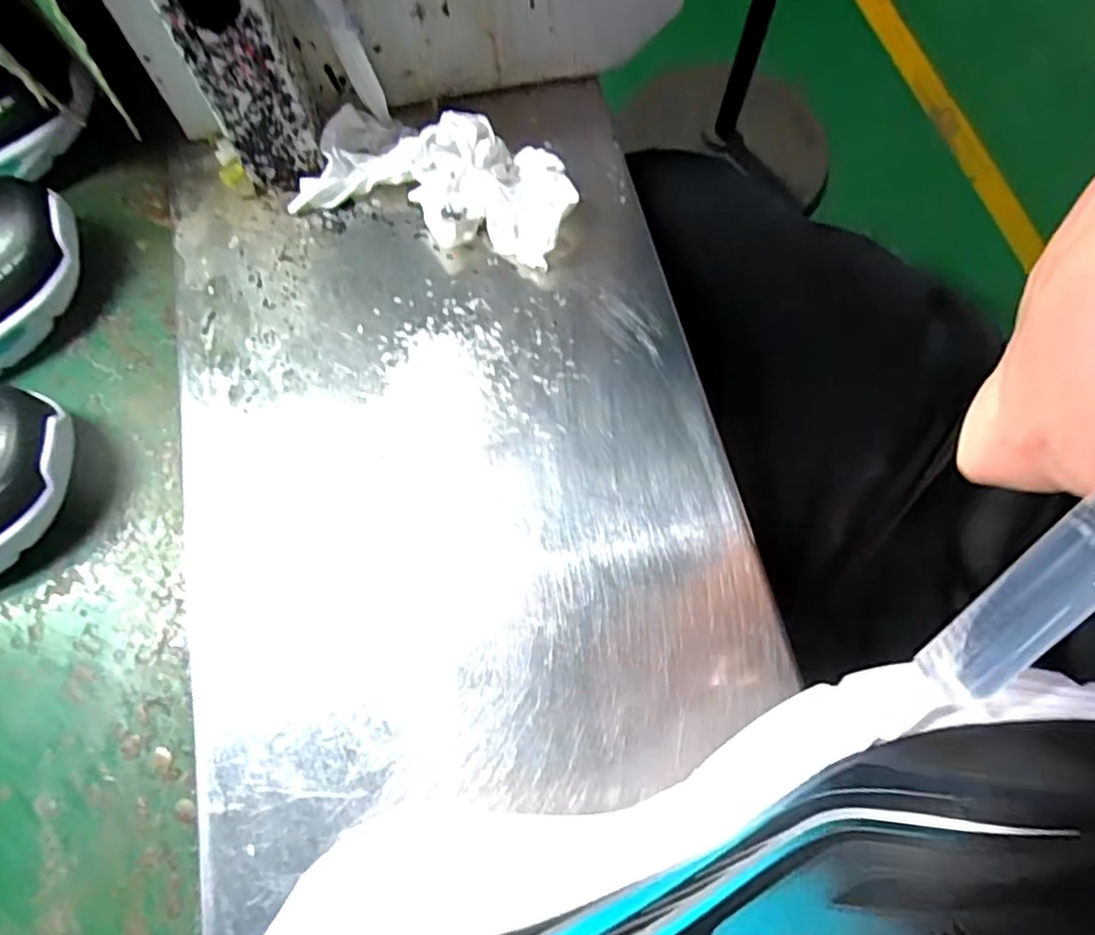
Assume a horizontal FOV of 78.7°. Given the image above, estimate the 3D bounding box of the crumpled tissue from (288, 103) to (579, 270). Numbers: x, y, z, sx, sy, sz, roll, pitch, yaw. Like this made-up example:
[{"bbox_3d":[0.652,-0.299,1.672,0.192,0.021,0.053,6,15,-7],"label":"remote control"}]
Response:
[{"bbox_3d":[-0.053,-0.141,0.326,0.129,0.033,0.054,15,70,5],"label":"crumpled tissue"}]

